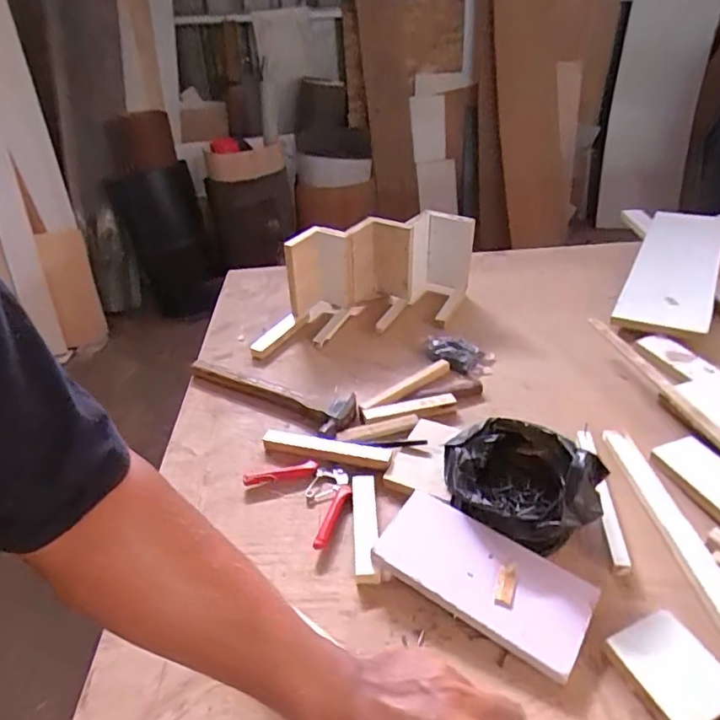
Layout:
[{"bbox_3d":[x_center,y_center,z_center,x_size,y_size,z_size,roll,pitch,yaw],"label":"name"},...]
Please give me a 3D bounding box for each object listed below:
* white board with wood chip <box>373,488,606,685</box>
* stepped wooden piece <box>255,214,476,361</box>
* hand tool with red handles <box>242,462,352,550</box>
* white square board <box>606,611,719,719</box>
[{"bbox_3d":[0.128,0.231,0.580,0.221,0.030,0.102,21,47,32],"label":"white board with wood chip"},{"bbox_3d":[0.010,-0.158,1.013,0.439,0.163,0.180,-10,37,-4],"label":"stepped wooden piece"},{"bbox_3d":[-0.069,0.169,0.705,0.098,0.011,0.158,-31,44,-33],"label":"hand tool with red handles"},{"bbox_3d":[0.289,0.286,0.500,0.076,0.016,0.088,-17,38,-19],"label":"white square board"}]

